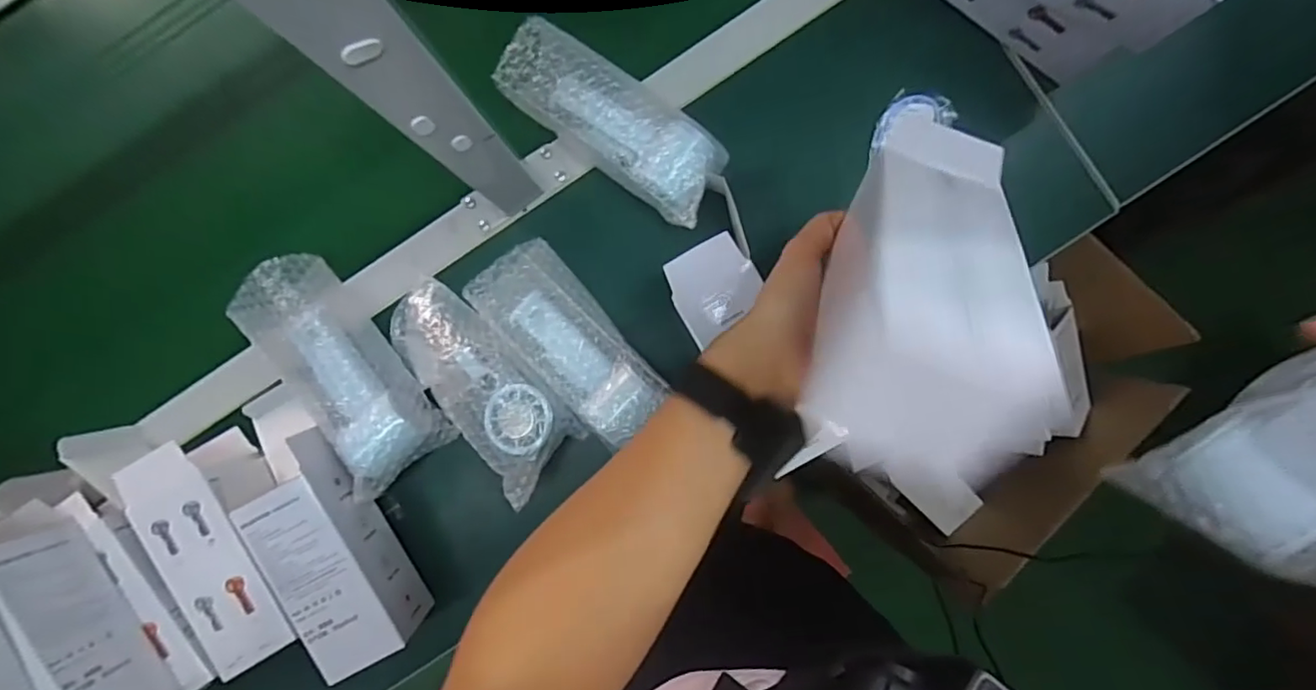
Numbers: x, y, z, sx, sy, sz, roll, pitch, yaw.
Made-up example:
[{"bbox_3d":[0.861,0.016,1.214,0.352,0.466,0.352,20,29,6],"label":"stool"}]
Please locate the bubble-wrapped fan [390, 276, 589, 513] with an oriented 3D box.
[{"bbox_3d":[-0.149,0.038,0.508,0.086,0.044,0.183,-43,89,1],"label":"bubble-wrapped fan"}]

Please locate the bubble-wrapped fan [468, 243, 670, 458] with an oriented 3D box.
[{"bbox_3d":[-0.075,-0.003,0.517,0.074,0.065,0.181,-42,89,1],"label":"bubble-wrapped fan"}]

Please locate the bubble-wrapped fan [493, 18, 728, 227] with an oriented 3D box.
[{"bbox_3d":[-0.035,-0.187,0.509,0.195,0.077,0.077,37,91,2],"label":"bubble-wrapped fan"}]

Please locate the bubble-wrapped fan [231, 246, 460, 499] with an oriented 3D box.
[{"bbox_3d":[-0.279,0.025,0.512,0.094,0.051,0.205,-39,89,1],"label":"bubble-wrapped fan"}]

